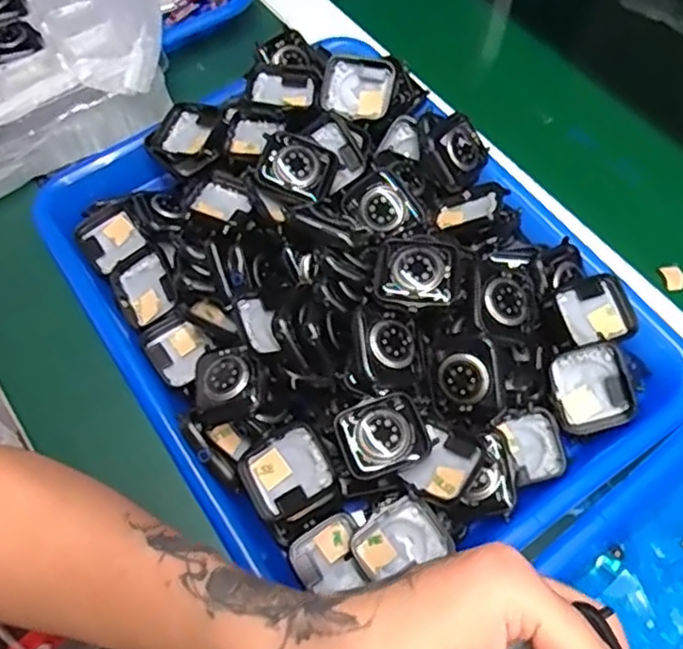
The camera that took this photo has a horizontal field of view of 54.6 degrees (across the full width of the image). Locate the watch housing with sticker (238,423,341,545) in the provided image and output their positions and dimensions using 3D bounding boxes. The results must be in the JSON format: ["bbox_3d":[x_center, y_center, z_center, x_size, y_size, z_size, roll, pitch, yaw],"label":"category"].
[{"bbox_3d":[-0.024,0.076,0.321,0.044,0.014,0.044,-38,74,8],"label":"watch housing with sticker"}]

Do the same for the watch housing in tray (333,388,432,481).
[{"bbox_3d":[0.020,0.054,0.321,0.041,0.017,0.036,-23,64,-8],"label":"watch housing in tray"}]

